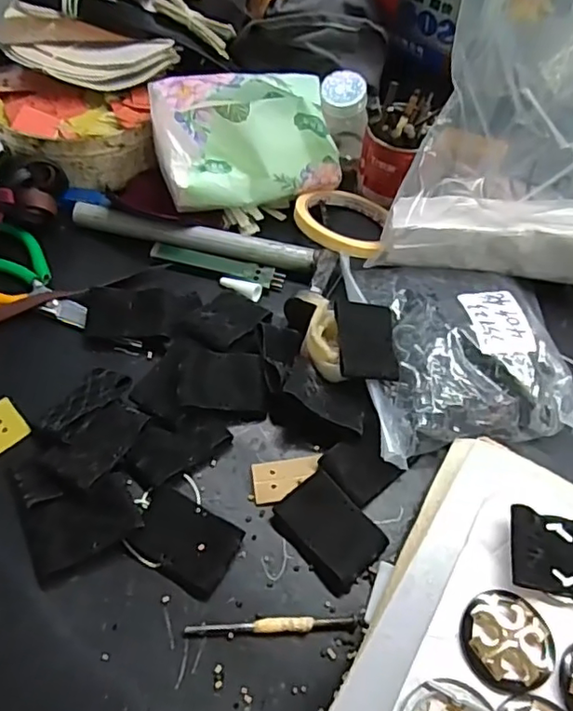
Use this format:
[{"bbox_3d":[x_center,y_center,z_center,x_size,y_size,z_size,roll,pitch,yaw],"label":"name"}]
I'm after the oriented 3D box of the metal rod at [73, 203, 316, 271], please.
[{"bbox_3d":[-0.075,-0.098,0.474,0.199,0.018,0.018,12,55,5],"label":"metal rod"}]

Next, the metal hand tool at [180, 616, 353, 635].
[{"bbox_3d":[-0.008,0.150,0.322,0.093,0.005,0.008,-1,55,-4],"label":"metal hand tool"}]

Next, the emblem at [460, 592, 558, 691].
[{"bbox_3d":[0.107,0.137,0.280,0.043,0.004,0.043,2,55,-2],"label":"emblem"}]

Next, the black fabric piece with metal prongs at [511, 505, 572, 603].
[{"bbox_3d":[0.145,0.103,0.301,0.059,0.014,0.041,8,55,2],"label":"black fabric piece with metal prongs"}]

